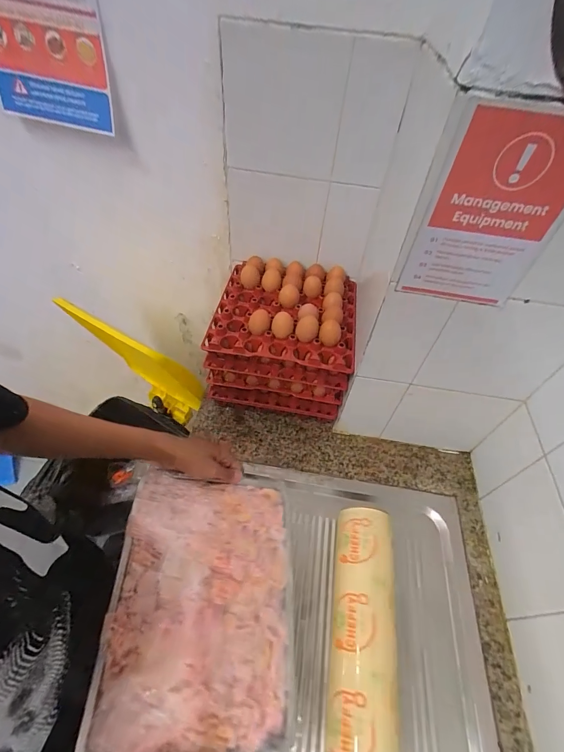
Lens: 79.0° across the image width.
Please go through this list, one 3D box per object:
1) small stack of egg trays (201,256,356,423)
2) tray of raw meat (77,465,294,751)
[{"bbox_3d":[0.007,-0.089,0.759,0.287,0.210,0.267,8,48,6],"label":"small stack of egg trays"},{"bbox_3d":[-0.094,0.286,0.451,0.233,0.038,0.312,12,53,-17],"label":"tray of raw meat"}]

